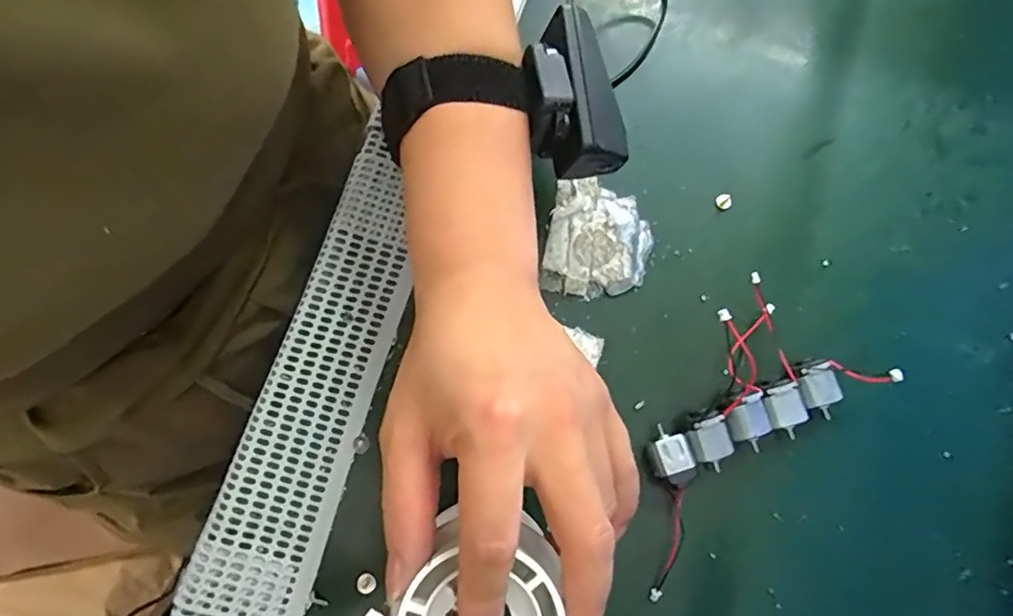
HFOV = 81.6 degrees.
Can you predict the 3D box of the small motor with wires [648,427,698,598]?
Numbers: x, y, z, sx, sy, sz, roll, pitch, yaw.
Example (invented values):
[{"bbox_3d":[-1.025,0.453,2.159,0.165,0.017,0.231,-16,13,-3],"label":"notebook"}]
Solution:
[{"bbox_3d":[0.076,0.094,0.270,0.020,0.013,0.076,0,77,-1],"label":"small motor with wires"}]

